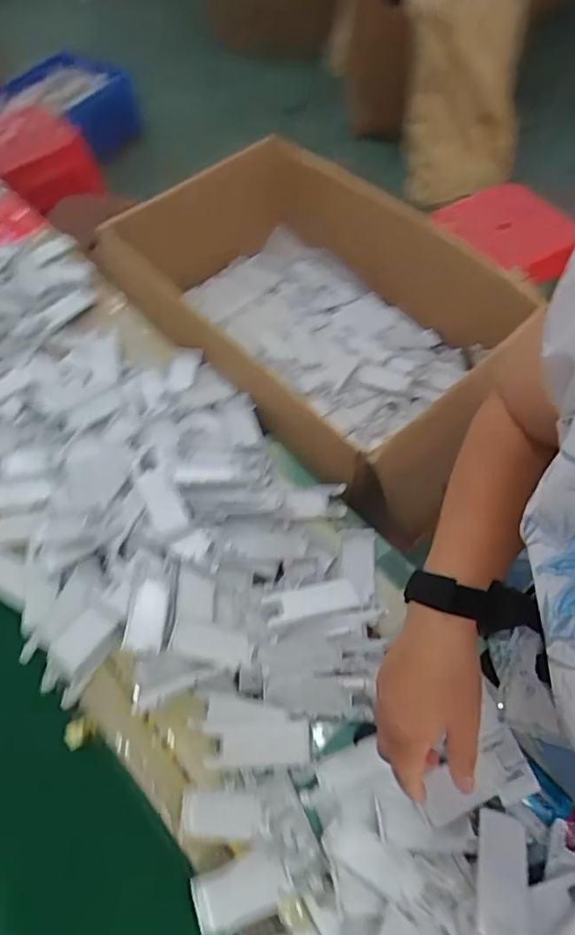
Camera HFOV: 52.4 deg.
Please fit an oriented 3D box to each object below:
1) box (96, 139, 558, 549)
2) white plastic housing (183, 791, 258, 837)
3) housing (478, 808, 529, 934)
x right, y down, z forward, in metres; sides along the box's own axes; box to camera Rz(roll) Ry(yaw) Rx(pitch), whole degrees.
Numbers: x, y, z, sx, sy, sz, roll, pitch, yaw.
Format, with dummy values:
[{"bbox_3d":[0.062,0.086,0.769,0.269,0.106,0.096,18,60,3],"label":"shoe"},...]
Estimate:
[{"bbox_3d":[0.036,-0.224,0.860,0.355,0.206,0.652,-37,63,-18],"label":"box"},{"bbox_3d":[-0.063,0.317,0.534,0.071,0.013,0.036,-1,58,4],"label":"white plastic housing"},{"bbox_3d":[0.180,0.339,0.486,0.040,0.012,0.097,12,40,11],"label":"housing"}]

